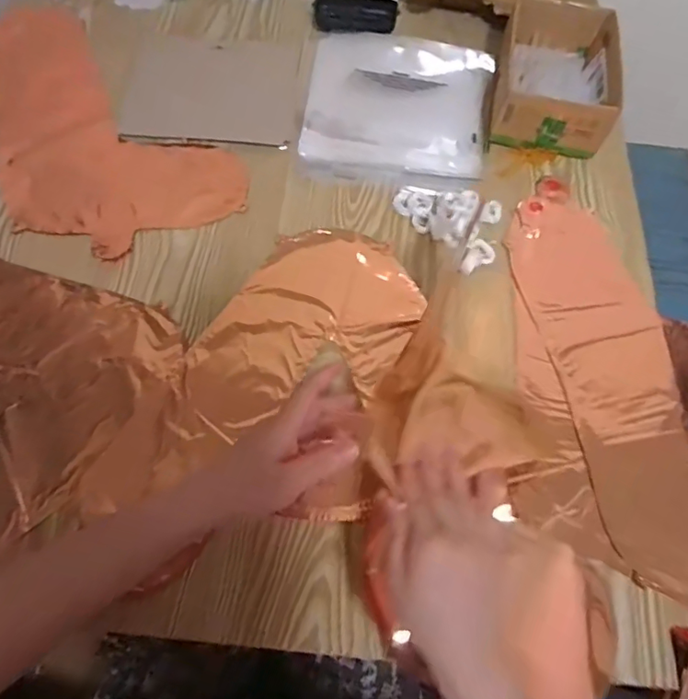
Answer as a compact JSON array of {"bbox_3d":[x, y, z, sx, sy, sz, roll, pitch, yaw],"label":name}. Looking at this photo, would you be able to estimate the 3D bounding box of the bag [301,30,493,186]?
[{"bbox_3d":[0.066,-0.299,0.635,0.212,0.022,0.231,7,64,1],"label":"bag"}]

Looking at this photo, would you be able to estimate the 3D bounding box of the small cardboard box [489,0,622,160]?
[{"bbox_3d":[0.249,-0.321,0.626,0.126,0.064,0.190,13,64,4],"label":"small cardboard box"}]

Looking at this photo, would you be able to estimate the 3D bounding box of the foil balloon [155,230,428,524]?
[{"bbox_3d":[-0.039,0.003,0.505,0.191,0.013,0.280,17,64,6],"label":"foil balloon"}]

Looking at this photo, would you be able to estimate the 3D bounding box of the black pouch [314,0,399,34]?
[{"bbox_3d":[0.016,-0.436,0.688,0.106,0.030,0.029,4,64,0],"label":"black pouch"}]

